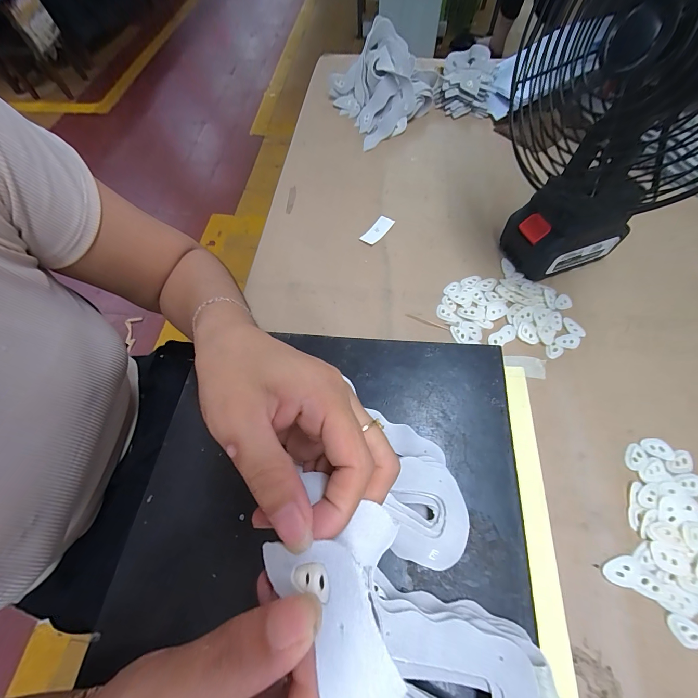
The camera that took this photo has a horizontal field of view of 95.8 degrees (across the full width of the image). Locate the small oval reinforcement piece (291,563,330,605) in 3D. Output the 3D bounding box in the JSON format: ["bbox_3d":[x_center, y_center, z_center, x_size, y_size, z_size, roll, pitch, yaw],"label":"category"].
[{"bbox_3d":[-0.013,0.084,0.115,0.018,0.004,0.010,-8,56,39],"label":"small oval reinforcement piece"}]

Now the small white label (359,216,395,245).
[{"bbox_3d":[0.038,-0.157,0.418,0.022,0.004,0.050,34,69,18],"label":"small white label"}]

